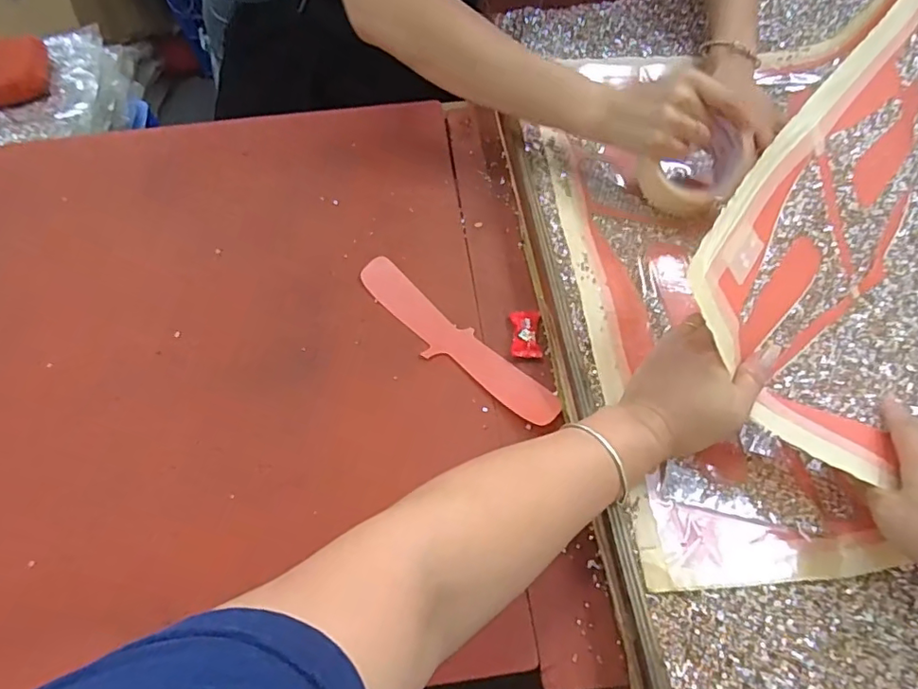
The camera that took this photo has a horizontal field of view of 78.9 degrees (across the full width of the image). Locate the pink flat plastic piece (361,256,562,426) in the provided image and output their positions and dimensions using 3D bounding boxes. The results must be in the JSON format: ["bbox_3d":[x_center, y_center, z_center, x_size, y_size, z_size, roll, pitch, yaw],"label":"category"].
[{"bbox_3d":[-0.009,-0.006,0.501,0.228,0.004,0.043,39,68,23],"label":"pink flat plastic piece"}]

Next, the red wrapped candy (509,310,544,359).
[{"bbox_3d":[0.060,-0.011,0.495,0.027,0.014,0.048,1,58,3],"label":"red wrapped candy"}]

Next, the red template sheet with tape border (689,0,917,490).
[{"bbox_3d":[0.311,-0.130,0.437,0.159,0.114,0.431,26,71,17],"label":"red template sheet with tape border"}]

